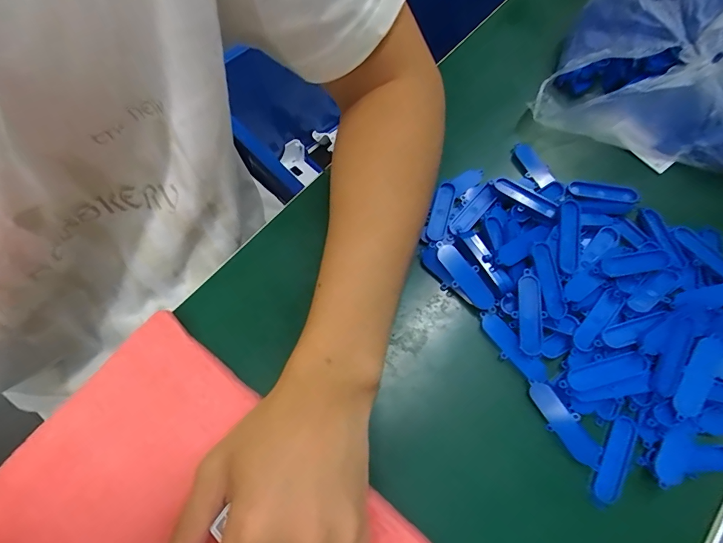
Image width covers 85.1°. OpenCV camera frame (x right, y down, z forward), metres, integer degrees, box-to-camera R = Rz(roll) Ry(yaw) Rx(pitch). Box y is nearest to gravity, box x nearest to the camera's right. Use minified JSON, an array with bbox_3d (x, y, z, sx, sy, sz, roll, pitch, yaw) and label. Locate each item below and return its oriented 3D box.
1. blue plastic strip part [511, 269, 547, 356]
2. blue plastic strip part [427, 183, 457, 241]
[{"bbox_3d":[0.111,0.027,0.262,0.017,0.005,0.054,0,83,2],"label":"blue plastic strip part"},{"bbox_3d":[0.060,-0.045,0.301,0.014,0.005,0.051,16,70,8],"label":"blue plastic strip part"}]

